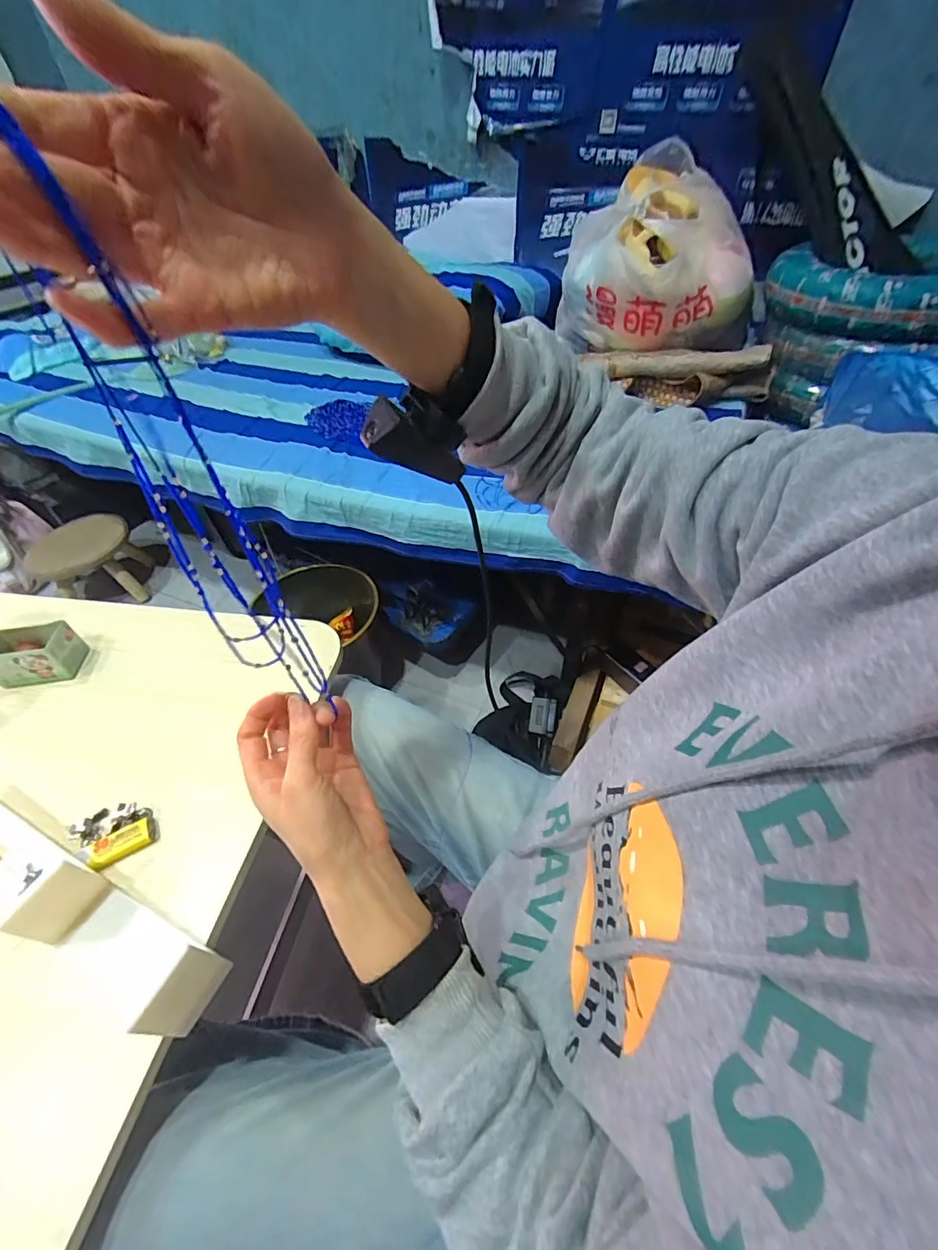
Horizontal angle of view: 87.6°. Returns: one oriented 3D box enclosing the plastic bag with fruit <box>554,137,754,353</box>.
[{"bbox_3d":[0.369,-0.714,0.980,0.286,0.286,0.283,-16,48,-12],"label":"plastic bag with fruit"}]

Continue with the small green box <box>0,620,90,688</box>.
[{"bbox_3d":[-0.469,0.030,0.529,0.076,0.050,0.054,-5,46,-2],"label":"small green box"}]

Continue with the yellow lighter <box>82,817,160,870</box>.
[{"bbox_3d":[-0.284,0.180,0.402,0.048,0.011,0.024,-30,52,-23],"label":"yellow lighter"}]

